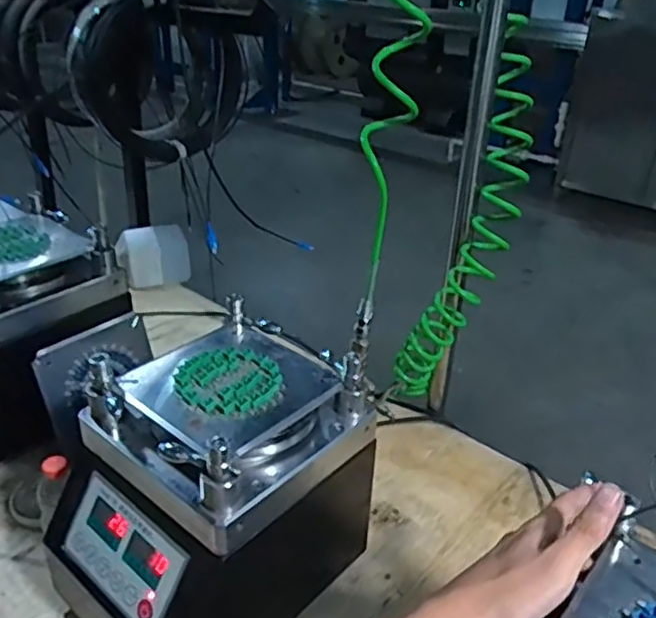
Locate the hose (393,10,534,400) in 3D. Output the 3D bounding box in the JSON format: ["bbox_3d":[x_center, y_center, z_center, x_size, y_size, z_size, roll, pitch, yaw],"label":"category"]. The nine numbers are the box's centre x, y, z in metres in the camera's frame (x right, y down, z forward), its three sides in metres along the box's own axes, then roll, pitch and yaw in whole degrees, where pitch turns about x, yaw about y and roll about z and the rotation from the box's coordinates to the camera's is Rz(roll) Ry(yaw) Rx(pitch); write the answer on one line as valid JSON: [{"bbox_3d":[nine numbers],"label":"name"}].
[{"bbox_3d":[0.184,-0.106,0.906,0.138,0.513,0.095,10,30,14],"label":"hose"}]

